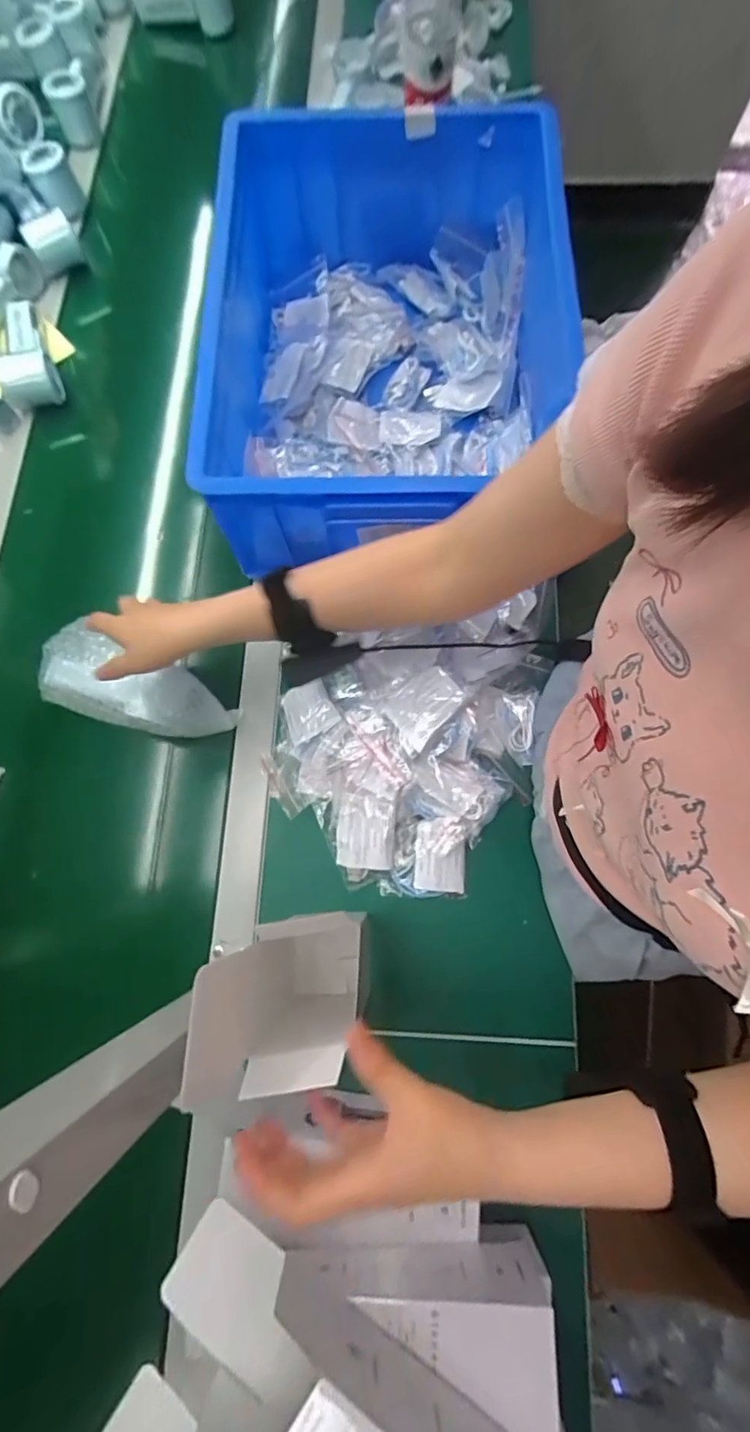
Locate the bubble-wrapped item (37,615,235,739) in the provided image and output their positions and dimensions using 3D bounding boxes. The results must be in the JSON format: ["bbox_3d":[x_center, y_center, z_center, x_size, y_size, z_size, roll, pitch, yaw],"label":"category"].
[{"bbox_3d":[-0.246,-0.028,0.550,0.206,0.061,0.077,19,76,7],"label":"bubble-wrapped item"}]

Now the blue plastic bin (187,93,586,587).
[{"bbox_3d":[0.013,-0.398,0.585,0.355,0.148,0.478,0,74,2],"label":"blue plastic bin"}]

